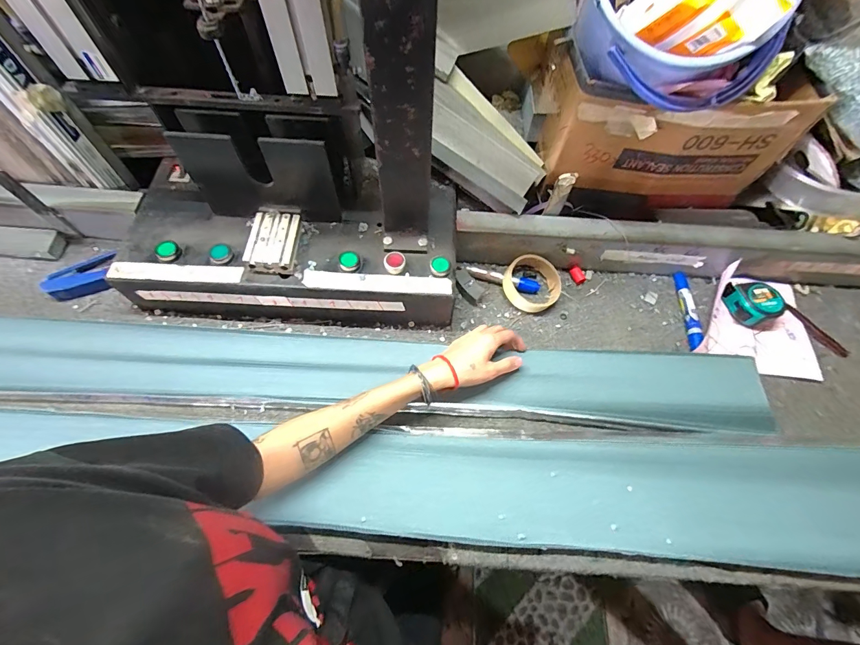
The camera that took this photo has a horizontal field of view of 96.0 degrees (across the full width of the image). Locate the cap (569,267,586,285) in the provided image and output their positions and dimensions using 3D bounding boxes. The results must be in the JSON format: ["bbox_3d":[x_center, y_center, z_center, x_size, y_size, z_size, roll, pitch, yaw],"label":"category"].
[{"bbox_3d":[0.235,-0.075,0.612,0.016,0.015,0.027,-21,65,-13],"label":"cap"}]

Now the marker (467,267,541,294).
[{"bbox_3d":[0.113,-0.066,0.601,0.114,0.015,0.020,13,63,4],"label":"marker"}]

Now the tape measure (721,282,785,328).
[{"bbox_3d":[0.485,-0.032,0.582,0.062,0.036,0.070,-13,64,-9],"label":"tape measure"}]

